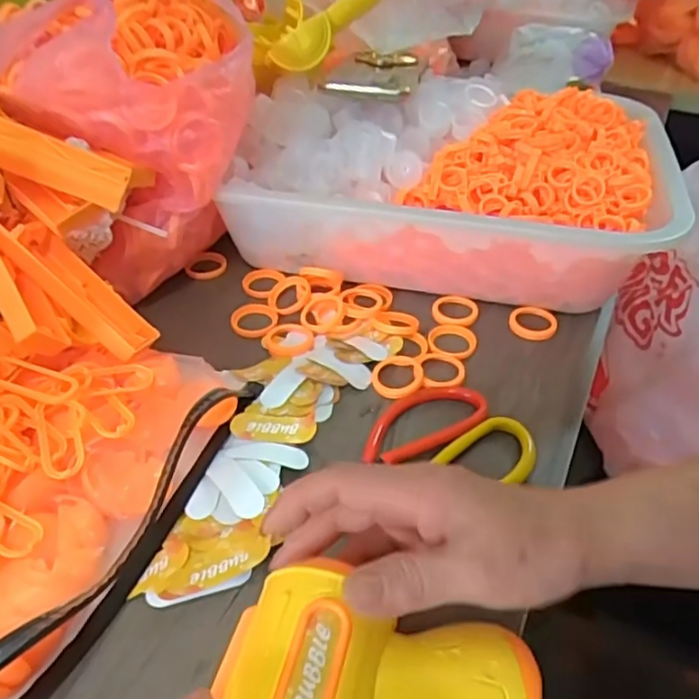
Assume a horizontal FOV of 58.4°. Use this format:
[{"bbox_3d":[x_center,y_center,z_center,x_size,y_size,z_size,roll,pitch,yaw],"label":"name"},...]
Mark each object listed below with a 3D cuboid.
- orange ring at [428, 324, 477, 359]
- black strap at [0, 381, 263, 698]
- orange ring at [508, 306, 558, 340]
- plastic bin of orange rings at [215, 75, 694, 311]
[{"bbox_3d":[0.075,-0.007,0.458,0.035,0.004,0.035,1,41,0],"label":"orange ring"},{"bbox_3d":[-0.117,0.088,0.303,0.046,0.050,0.276,18,43,18],"label":"black strap"},{"bbox_3d":[0.139,-0.019,0.477,0.035,0.010,0.035,1,41,0],"label":"orange ring"},{"bbox_3d":[0.082,-0.132,0.522,0.336,0.114,0.212,8,41,8],"label":"plastic bin of orange rings"}]

